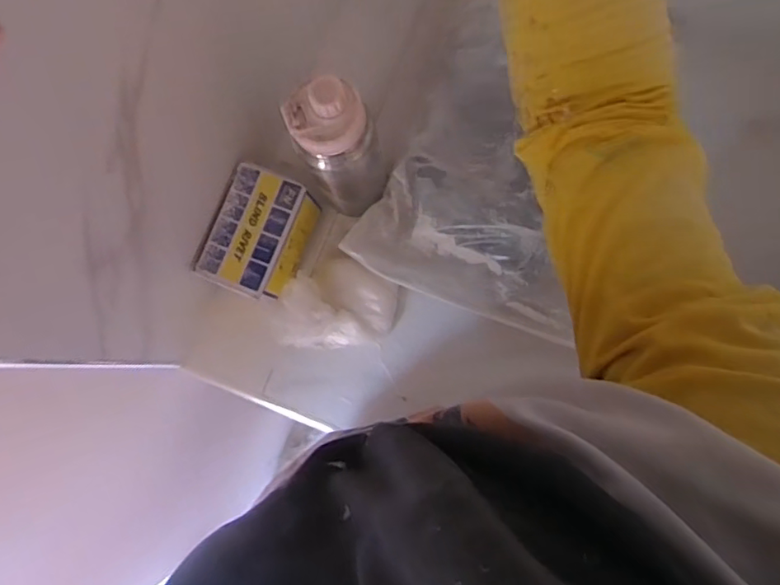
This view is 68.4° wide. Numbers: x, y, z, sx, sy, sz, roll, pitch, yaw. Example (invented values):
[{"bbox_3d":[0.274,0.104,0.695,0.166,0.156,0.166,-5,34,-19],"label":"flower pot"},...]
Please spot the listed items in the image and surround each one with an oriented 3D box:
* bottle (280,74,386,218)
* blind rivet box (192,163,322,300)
[{"bbox_3d":[-0.047,-0.145,0.592,0.070,0.231,0.071,-1,84,6],"label":"bottle"},{"bbox_3d":[-0.146,-0.064,0.670,0.095,0.093,0.134,19,87,7],"label":"blind rivet box"}]

